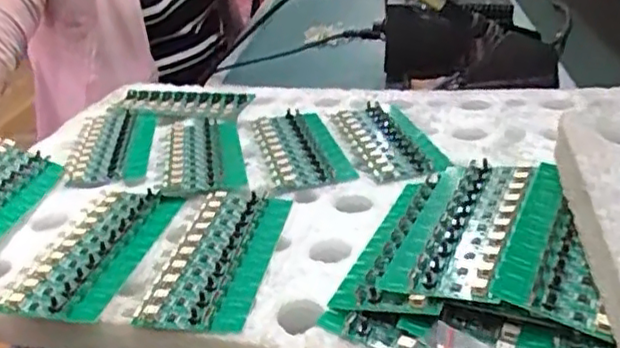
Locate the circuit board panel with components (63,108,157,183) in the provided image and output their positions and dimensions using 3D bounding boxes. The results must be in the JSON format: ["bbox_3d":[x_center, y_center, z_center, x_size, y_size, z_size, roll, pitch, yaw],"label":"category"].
[{"bbox_3d":[-0.173,-0.027,0.573,0.064,0.010,0.140,-8,27,-4],"label":"circuit board panel with components"}]

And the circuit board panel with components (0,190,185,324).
[{"bbox_3d":[-0.136,0.048,0.421,0.062,0.006,0.132,1,28,13],"label":"circuit board panel with components"}]

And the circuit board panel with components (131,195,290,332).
[{"bbox_3d":[-0.053,0.048,0.408,0.059,0.008,0.140,1,28,12],"label":"circuit board panel with components"}]

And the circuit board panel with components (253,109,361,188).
[{"bbox_3d":[-0.009,-0.024,0.534,0.061,0.007,0.135,-10,27,-9],"label":"circuit board panel with components"}]

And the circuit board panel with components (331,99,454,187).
[{"bbox_3d":[0.064,-0.029,0.533,0.062,0.009,0.157,-10,27,-9],"label":"circuit board panel with components"}]

